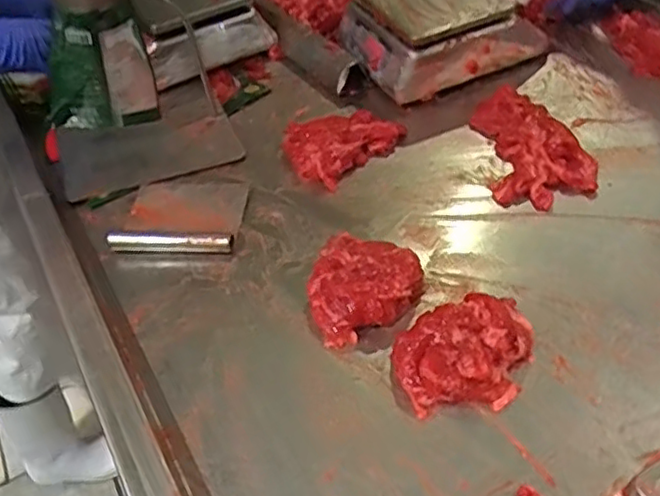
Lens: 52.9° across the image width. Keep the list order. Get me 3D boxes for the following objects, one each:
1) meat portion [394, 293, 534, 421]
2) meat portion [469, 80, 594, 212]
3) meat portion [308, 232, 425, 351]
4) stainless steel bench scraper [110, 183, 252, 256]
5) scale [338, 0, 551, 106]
[{"bbox_3d":[0.137,0.104,0.662,0.150,0.047,0.113,-22,47,-13],"label":"meat portion"},{"bbox_3d":[0.278,-0.148,0.913,0.139,0.035,0.229,-6,45,2],"label":"meat portion"},{"bbox_3d":[0.027,0.035,0.731,0.123,0.044,0.117,-4,45,4],"label":"meat portion"},{"bbox_3d":[-0.190,-0.044,0.863,0.152,0.024,0.141,-2,45,6],"label":"stainless steel bench scraper"},{"bbox_3d":[0.173,-0.362,1.080,0.273,0.130,0.223,-21,46,-12],"label":"scale"}]

